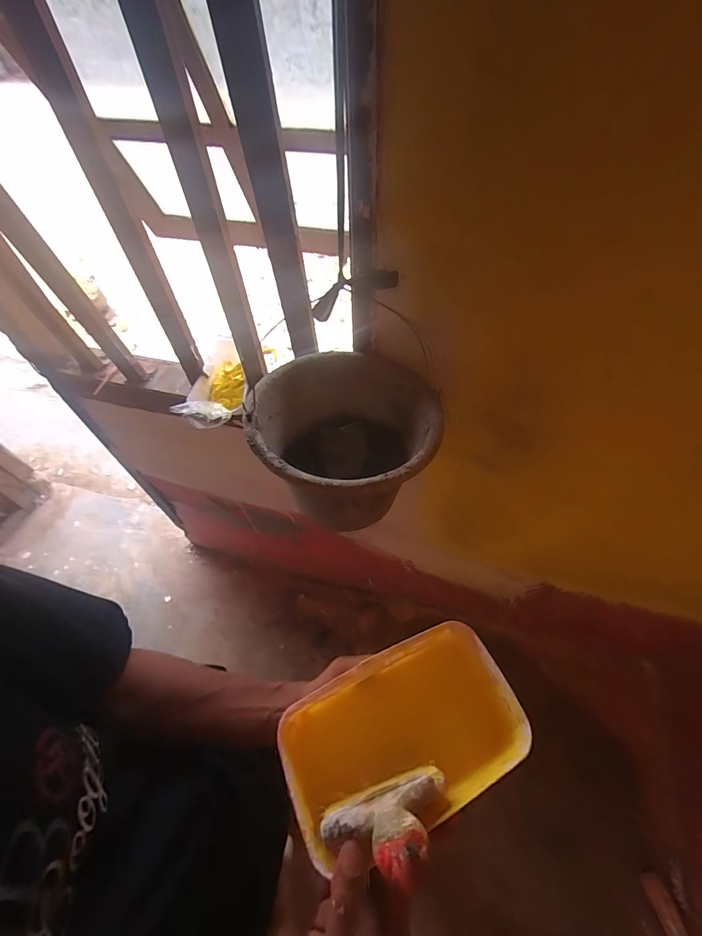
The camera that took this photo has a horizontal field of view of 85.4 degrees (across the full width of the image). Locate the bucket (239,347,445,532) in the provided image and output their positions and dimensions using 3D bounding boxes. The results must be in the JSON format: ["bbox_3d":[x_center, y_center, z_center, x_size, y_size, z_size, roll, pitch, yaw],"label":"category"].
[{"bbox_3d":[-0.004,-0.035,0.533,0.241,0.153,0.242,-1,55,1],"label":"bucket"}]

